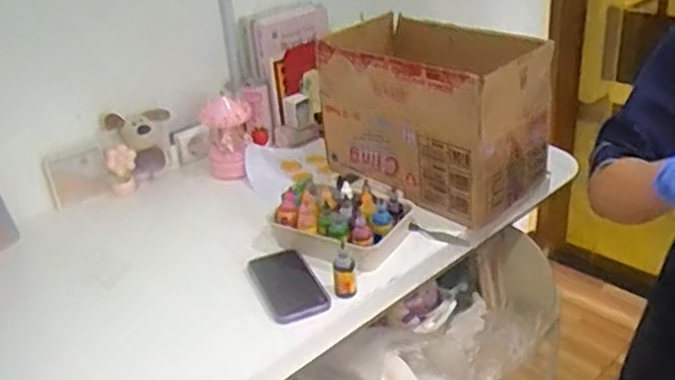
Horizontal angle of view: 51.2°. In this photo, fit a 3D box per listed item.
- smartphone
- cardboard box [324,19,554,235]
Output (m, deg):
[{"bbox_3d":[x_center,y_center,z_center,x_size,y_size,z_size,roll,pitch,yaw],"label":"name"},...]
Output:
[{"bbox_3d":[-0.073,0.133,0.994,0.080,0.016,0.140,-19,44,-16],"label":"smartphone"},{"bbox_3d":[0.146,-0.129,1.189,0.183,0.239,0.359,-28,36,-35],"label":"cardboard box"}]

